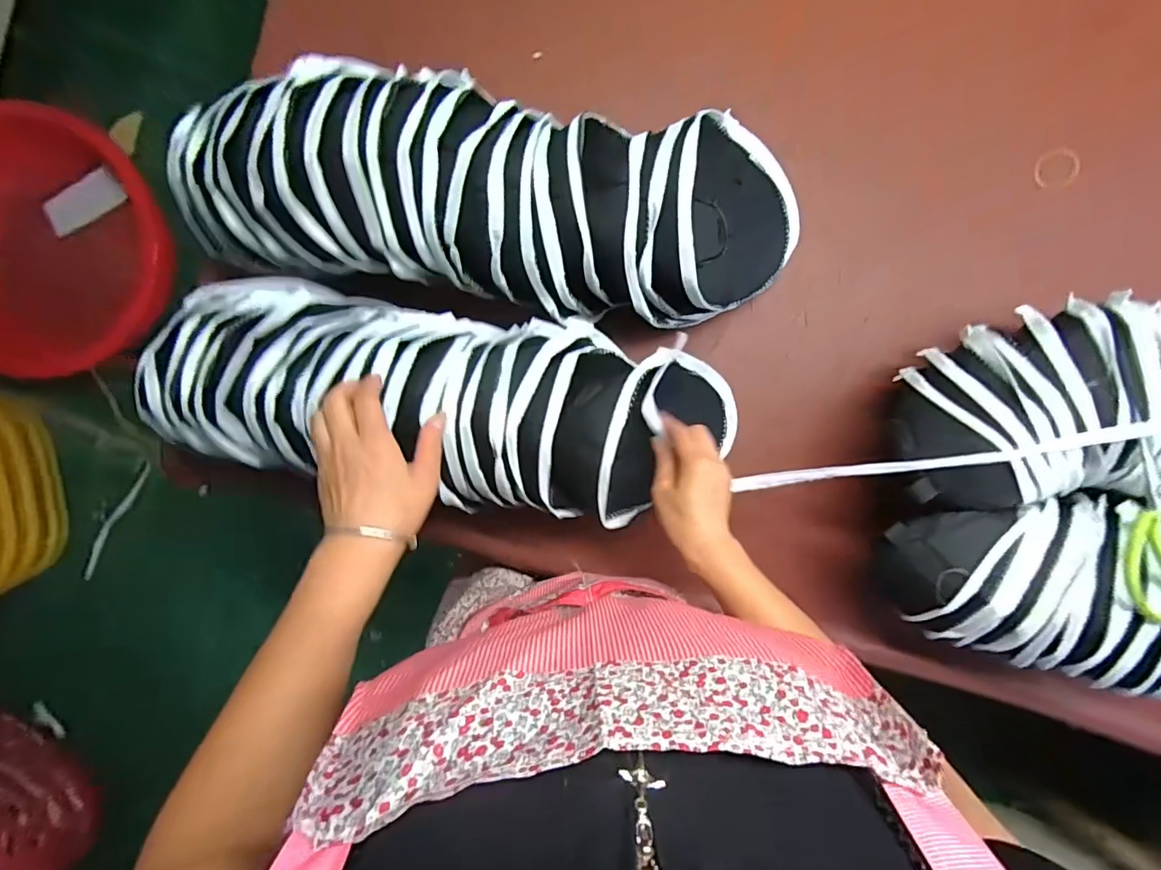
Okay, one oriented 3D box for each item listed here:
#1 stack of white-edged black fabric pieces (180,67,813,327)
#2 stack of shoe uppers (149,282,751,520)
[{"bbox_3d":[-0.081,-0.239,0.535,0.650,0.146,0.197,6,93,0],"label":"stack of white-edged black fabric pieces"},{"bbox_3d":[-0.117,-0.029,0.528,0.602,0.120,0.187,8,93,-8],"label":"stack of shoe uppers"}]

